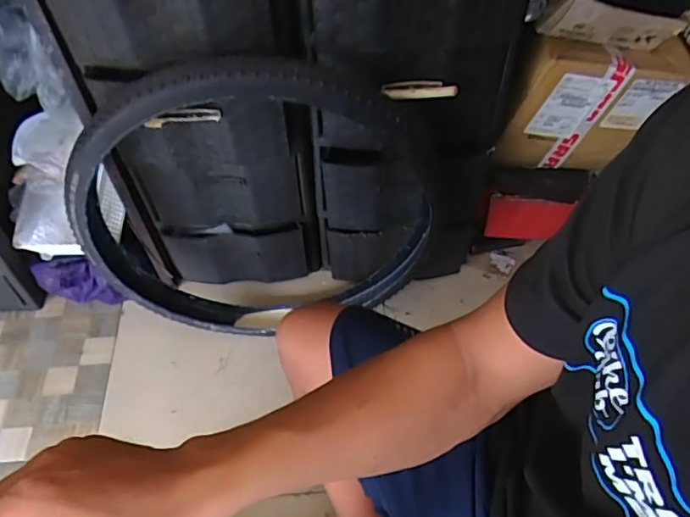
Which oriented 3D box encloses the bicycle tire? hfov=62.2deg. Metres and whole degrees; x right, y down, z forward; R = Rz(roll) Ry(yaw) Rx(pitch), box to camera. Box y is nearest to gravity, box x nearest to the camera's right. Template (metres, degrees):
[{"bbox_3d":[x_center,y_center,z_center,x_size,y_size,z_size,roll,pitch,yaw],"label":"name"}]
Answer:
[{"bbox_3d":[-0.154,-0.069,1.051,0.647,0.651,0.096,24,41,-34],"label":"bicycle tire"}]

